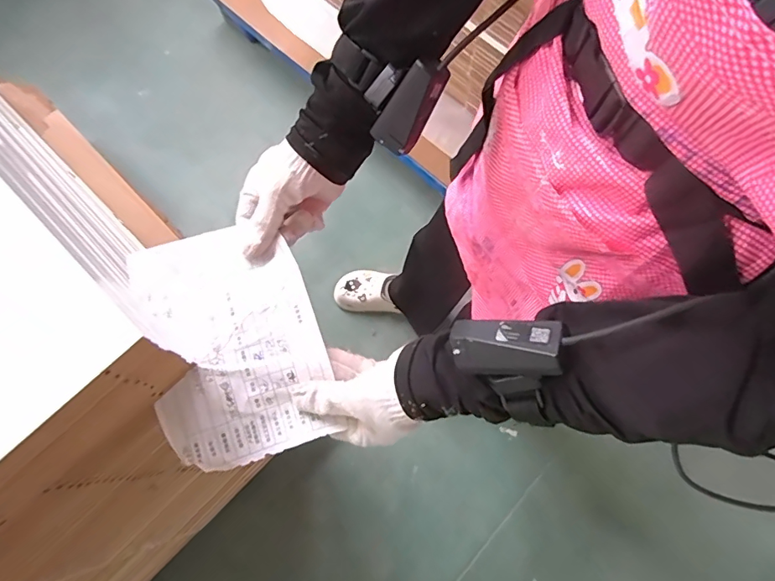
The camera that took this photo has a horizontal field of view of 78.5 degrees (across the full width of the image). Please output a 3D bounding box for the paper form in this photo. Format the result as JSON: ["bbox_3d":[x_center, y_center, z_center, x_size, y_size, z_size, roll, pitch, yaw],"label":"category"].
[{"bbox_3d":[-0.136,0.043,0.415,0.143,0.031,0.199,-19,69,-7],"label":"paper form"}]

